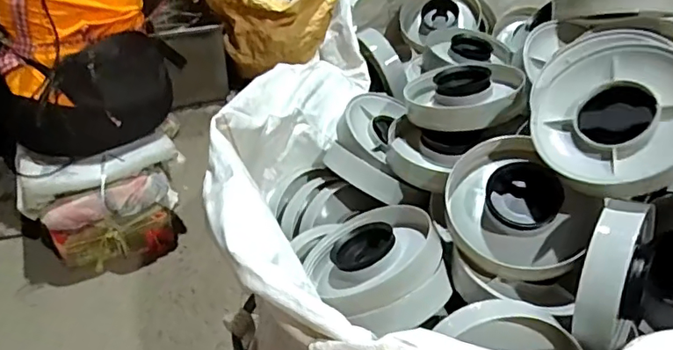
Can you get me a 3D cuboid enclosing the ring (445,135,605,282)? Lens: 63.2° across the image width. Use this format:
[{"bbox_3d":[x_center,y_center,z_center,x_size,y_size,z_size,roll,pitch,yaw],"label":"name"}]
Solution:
[{"bbox_3d":[0.192,0.035,0.583,0.155,0.045,0.144,-5,74,20],"label":"ring"}]

